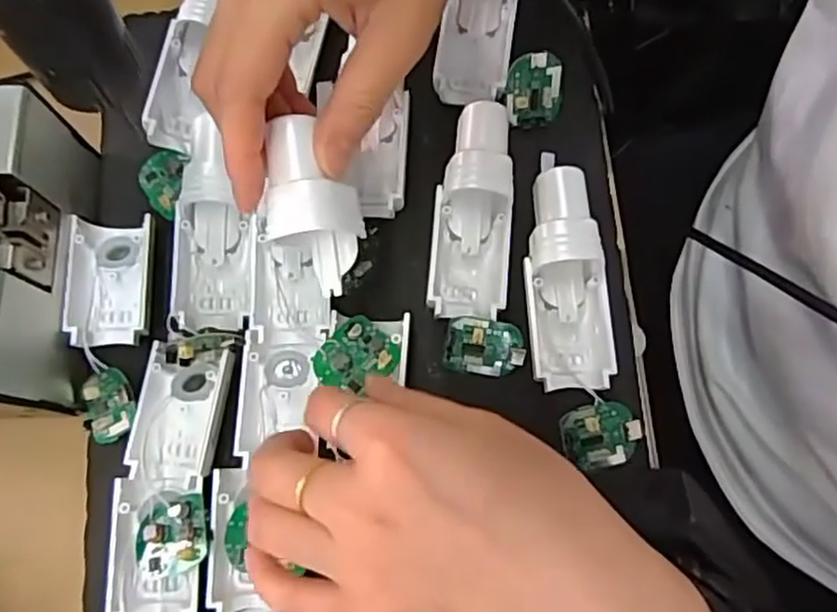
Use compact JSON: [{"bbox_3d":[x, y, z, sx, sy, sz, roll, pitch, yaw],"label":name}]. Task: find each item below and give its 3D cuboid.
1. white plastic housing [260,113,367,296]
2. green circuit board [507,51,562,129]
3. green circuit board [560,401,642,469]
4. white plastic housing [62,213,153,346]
[{"bbox_3d":[-0.037,-0.036,0.250,0.032,0.033,0.056,-5,76,0],"label":"white plastic housing"},{"bbox_3d":[0.055,-0.102,0.325,0.028,0.034,0.004,-10,33,-15],"label":"green circuit board"},{"bbox_3d":[0.079,0.055,0.294,0.034,0.006,0.026,-13,76,-2],"label":"green circuit board"},{"bbox_3d":[-0.138,-0.013,0.310,0.034,0.023,0.059,-3,76,0],"label":"white plastic housing"}]

